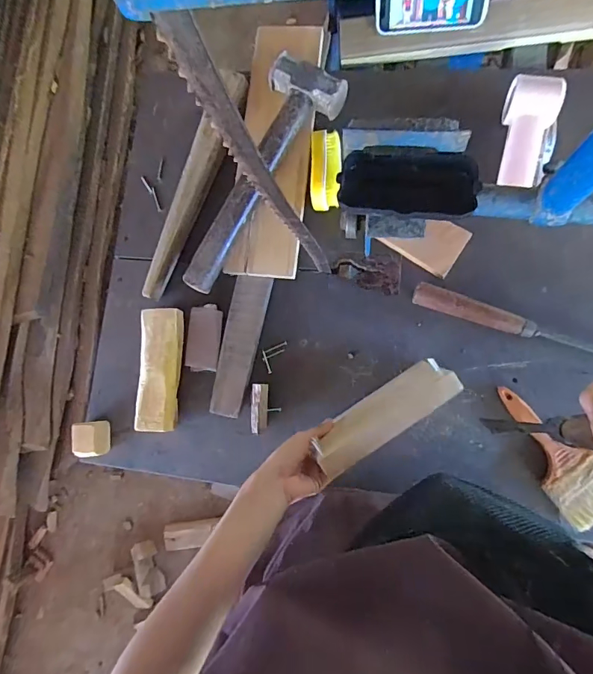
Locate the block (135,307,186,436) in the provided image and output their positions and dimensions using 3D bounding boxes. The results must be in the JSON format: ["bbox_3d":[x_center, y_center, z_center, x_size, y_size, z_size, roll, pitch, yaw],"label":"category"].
[{"bbox_3d":[-0.200,0.047,0.609,0.055,0.032,0.174,0,86,7],"label":"block"}]

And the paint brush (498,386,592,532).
[{"bbox_3d":[0.331,0.145,0.537,0.078,0.028,0.185,-34,82,4],"label":"paint brush"}]

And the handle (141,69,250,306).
[{"bbox_3d":[-0.155,-0.229,0.638,0.045,0.028,0.356,19,88,8],"label":"handle"}]

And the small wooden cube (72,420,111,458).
[{"bbox_3d":[-0.305,0.151,0.620,0.044,0.037,0.053,0,83,7],"label":"small wooden cube"}]

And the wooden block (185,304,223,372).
[{"bbox_3d":[-0.139,0.001,0.631,0.055,0.011,0.097,2,86,8],"label":"wooden block"}]

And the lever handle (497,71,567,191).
[{"bbox_3d":[0.317,-0.279,0.572,0.063,0.044,0.143,5,99,8],"label":"lever handle"}]

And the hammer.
[{"bbox_3d":[-0.057,-0.223,0.598,0.105,0.038,0.349,27,89,9],"label":"hammer"}]

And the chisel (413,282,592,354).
[{"bbox_3d":[0.303,-0.014,0.561,0.295,0.023,0.029,19,88,9],"label":"chisel"}]

